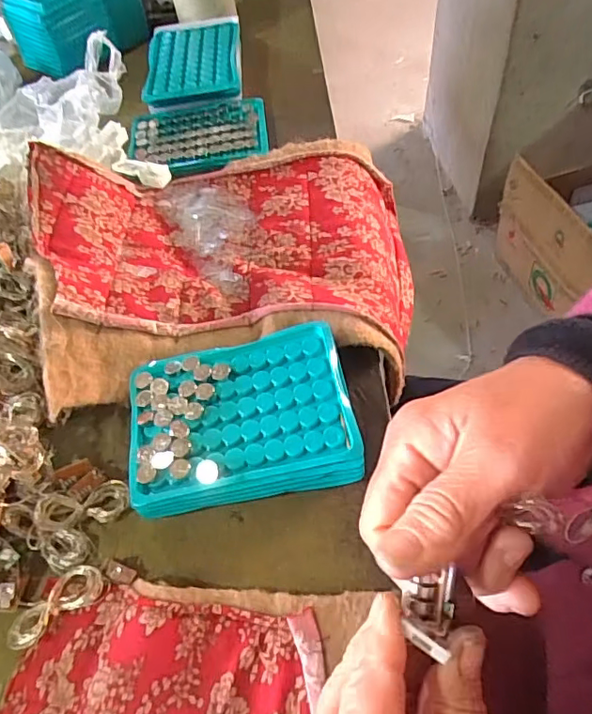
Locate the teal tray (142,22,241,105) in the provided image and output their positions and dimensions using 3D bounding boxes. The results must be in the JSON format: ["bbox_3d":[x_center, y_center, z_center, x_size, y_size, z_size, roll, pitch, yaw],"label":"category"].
[{"bbox_3d":[-0.107,-0.313,0.570,0.094,0.023,0.130,-7,55,2],"label":"teal tray"}]

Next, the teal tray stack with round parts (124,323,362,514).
[{"bbox_3d":[-0.034,0.036,0.327,0.129,0.027,0.095,-11,55,-1],"label":"teal tray stack with round parts"}]

